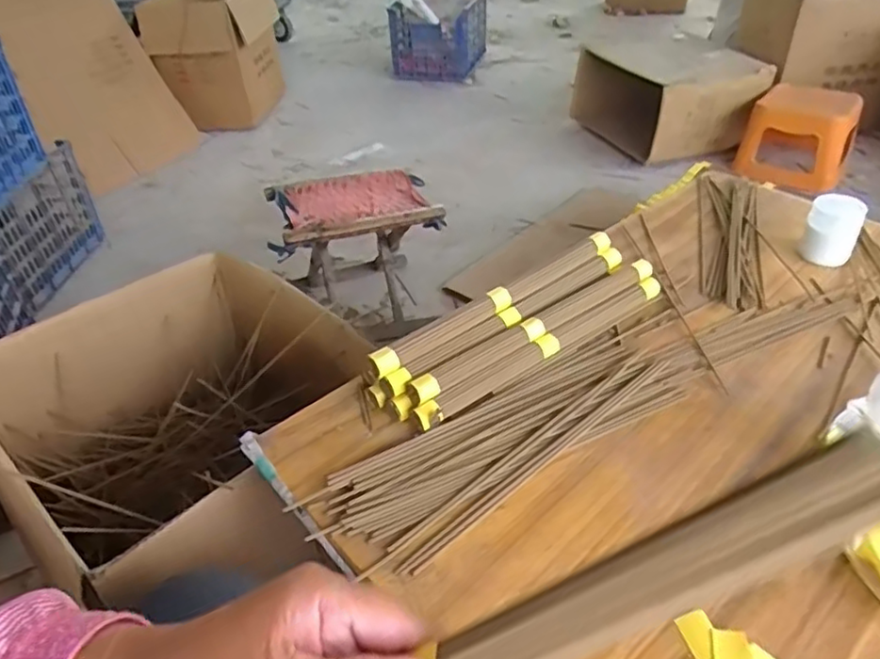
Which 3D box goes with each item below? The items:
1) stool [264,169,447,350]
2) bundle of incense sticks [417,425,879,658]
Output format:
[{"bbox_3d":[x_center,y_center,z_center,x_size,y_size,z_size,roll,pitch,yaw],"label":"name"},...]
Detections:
[{"bbox_3d":[-0.177,-0.171,1.407,0.340,0.260,0.256,-12,38,-13],"label":"stool"},{"bbox_3d":[-0.004,0.122,0.213,0.316,0.018,0.025,-33,37,12],"label":"bundle of incense sticks"}]

